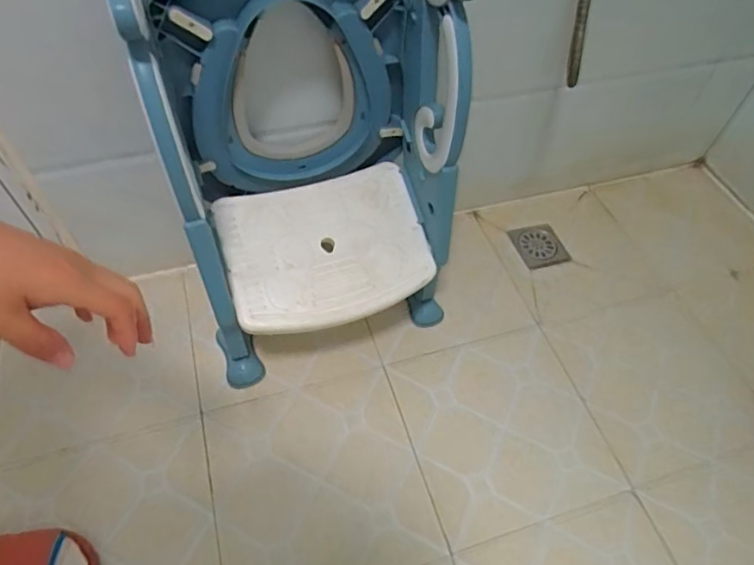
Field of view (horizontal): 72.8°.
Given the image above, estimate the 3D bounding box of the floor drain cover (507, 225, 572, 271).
[{"bbox_3d":[0.336,-0.075,1.063,0.096,0.015,0.102,-12,61,-8],"label":"floor drain cover"}]

